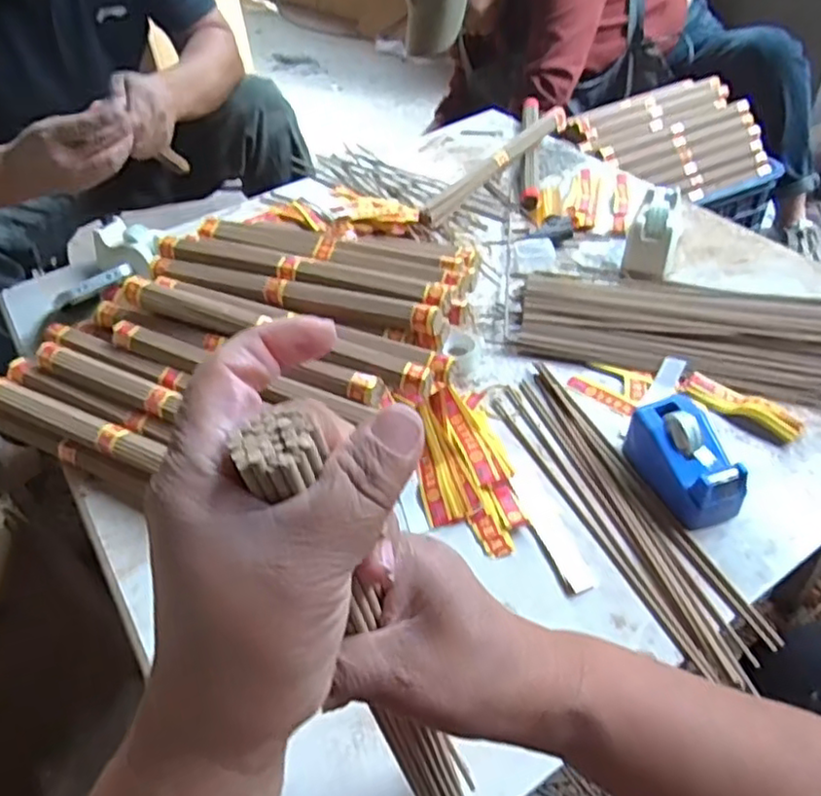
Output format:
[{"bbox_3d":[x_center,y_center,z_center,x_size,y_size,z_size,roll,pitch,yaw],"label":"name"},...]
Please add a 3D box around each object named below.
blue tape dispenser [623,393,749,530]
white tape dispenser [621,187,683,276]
[{"bbox_3d":[0.223,0.049,0.540,0.052,0.057,0.098,-16,46,-11],"label":"blue tape dispenser"},{"bbox_3d":[0.287,-0.202,0.781,0.054,0.061,0.135,13,48,17],"label":"white tape dispenser"}]

